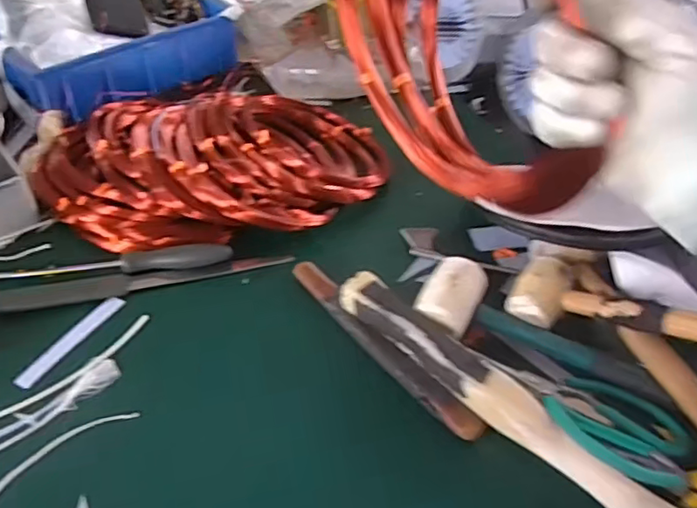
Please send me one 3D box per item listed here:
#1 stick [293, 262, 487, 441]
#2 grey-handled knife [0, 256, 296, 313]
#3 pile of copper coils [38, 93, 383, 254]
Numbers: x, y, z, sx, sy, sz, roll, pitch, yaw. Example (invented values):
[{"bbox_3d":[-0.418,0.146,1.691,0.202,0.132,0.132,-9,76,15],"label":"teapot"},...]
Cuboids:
[{"bbox_3d":[0.025,0.076,0.522,0.024,0.024,0.231,-29,53,-27],"label":"stick"},{"bbox_3d":[-0.197,0.024,0.583,0.277,0.006,0.031,-9,46,-10],"label":"grey-handled knife"},{"bbox_3d":[-0.145,-0.107,0.669,0.386,0.062,0.198,-9,46,-10],"label":"pile of copper coils"}]

